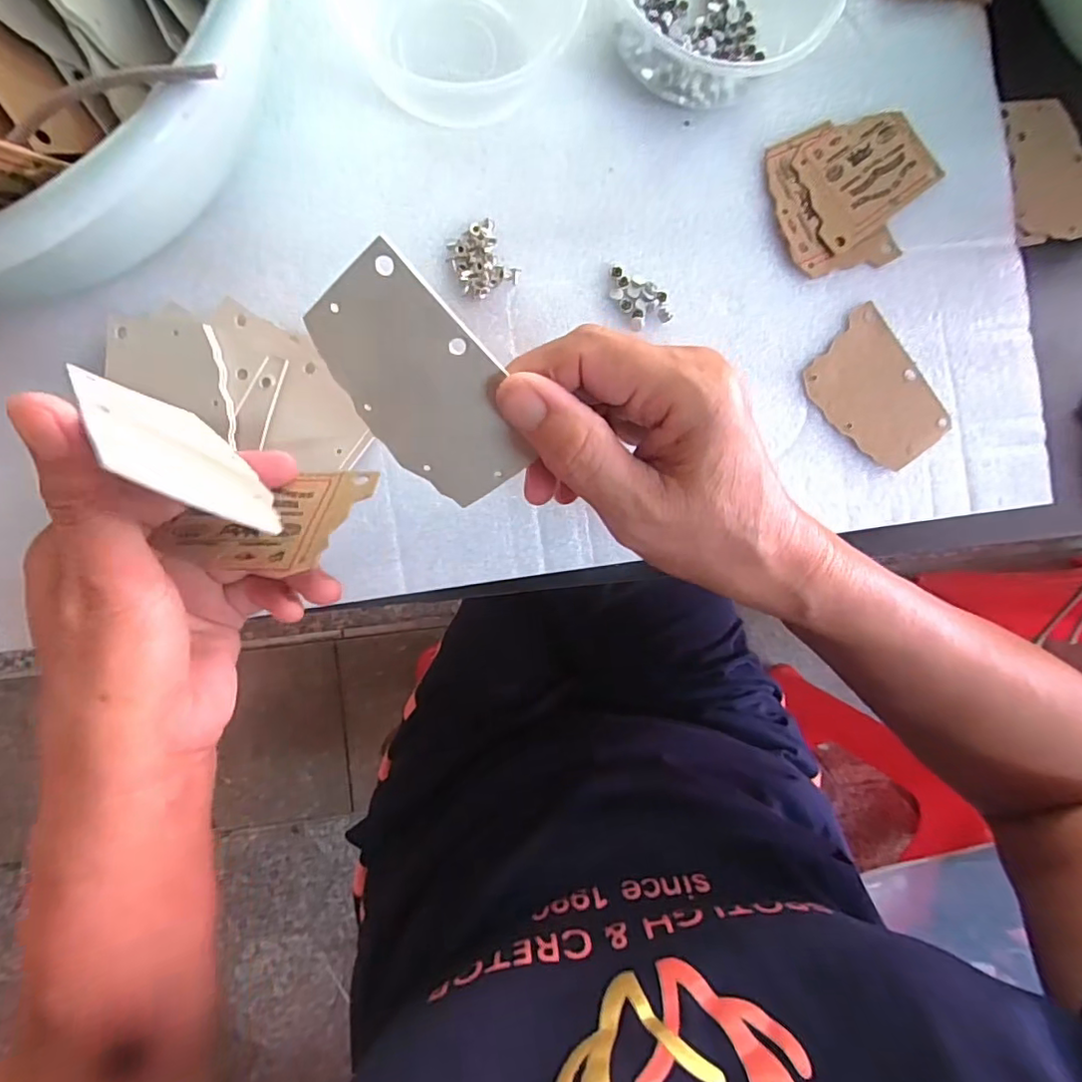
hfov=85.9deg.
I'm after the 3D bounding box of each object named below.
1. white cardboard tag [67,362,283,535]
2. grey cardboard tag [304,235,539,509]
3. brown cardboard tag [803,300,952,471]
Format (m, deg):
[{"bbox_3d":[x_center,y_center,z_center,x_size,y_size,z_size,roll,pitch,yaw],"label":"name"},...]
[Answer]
[{"bbox_3d":[-0.119,-0.031,0.190,0.082,0.053,0.004,41,99,33],"label":"white cardboard tag"},{"bbox_3d":[-0.039,-0.050,0.197,0.054,0.004,0.083,-27,122,30],"label":"grey cardboard tag"},{"bbox_3d":[0.171,-0.076,0.297,0.055,0.005,0.076,-36,92,-6],"label":"brown cardboard tag"}]

